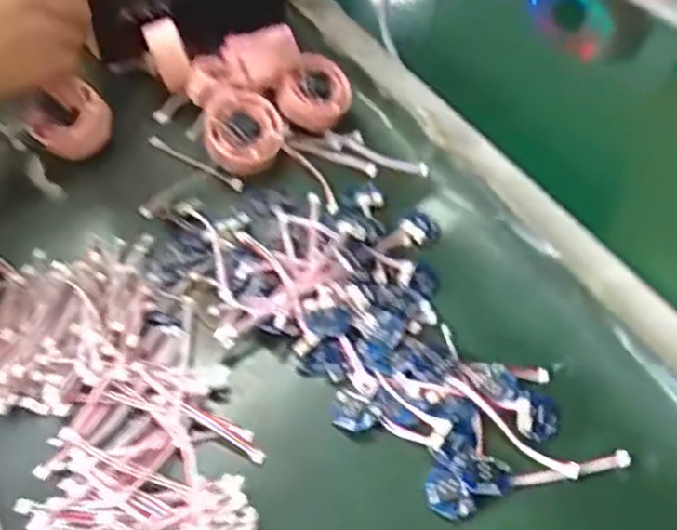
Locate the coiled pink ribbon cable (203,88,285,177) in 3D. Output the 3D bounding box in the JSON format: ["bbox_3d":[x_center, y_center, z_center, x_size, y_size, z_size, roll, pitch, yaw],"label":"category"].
[{"bbox_3d":[-0.070,-0.097,0.542,0.055,0.022,0.062,-8,68,-13],"label":"coiled pink ribbon cable"}]

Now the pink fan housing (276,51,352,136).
[{"bbox_3d":[-0.017,-0.132,0.574,0.054,0.016,0.054,4,75,-16],"label":"pink fan housing"}]

